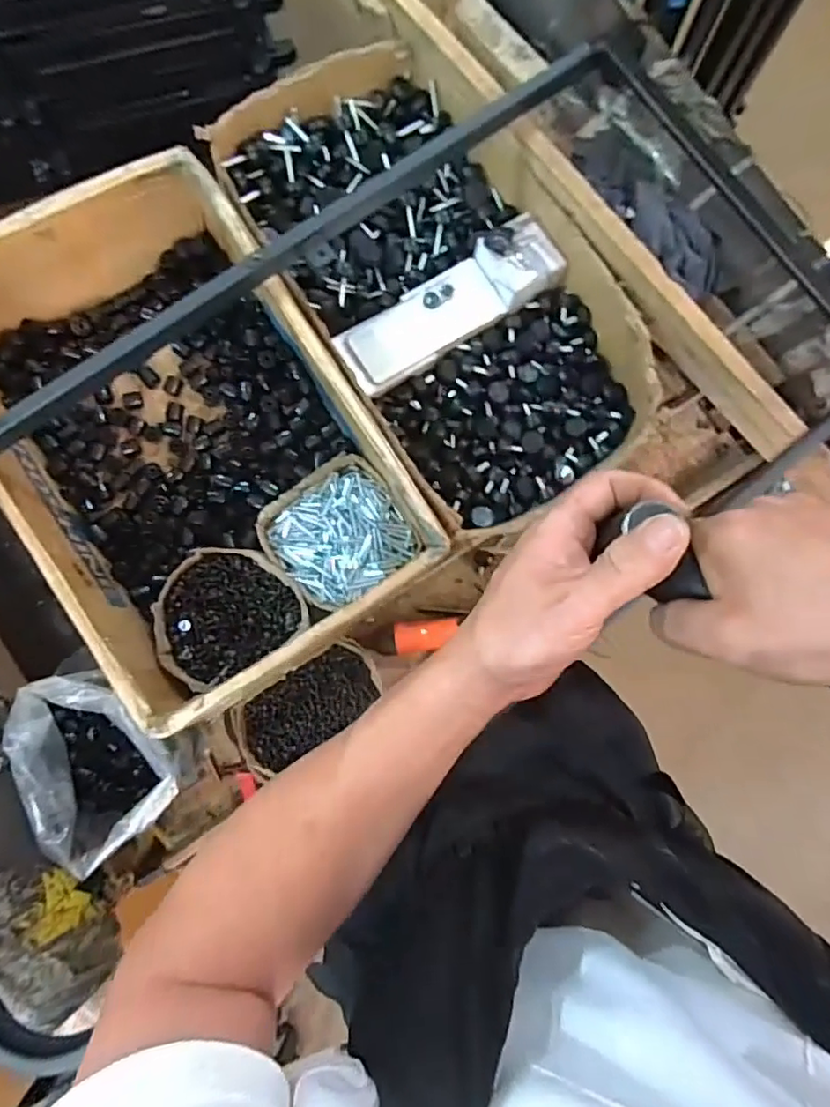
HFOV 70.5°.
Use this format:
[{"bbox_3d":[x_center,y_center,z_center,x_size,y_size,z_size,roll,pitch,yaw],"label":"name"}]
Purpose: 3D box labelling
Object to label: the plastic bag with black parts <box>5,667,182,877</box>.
[{"bbox_3d":[-0.319,0.213,0.616,0.124,0.117,0.183,-16,85,-7],"label":"plastic bag with black parts"}]

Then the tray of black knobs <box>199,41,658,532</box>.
[{"bbox_3d":[0.032,-0.326,0.724,0.326,0.095,0.579,-34,87,-8],"label":"tray of black knobs"}]

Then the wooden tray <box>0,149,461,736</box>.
[{"bbox_3d":[-0.242,-0.125,0.665,0.352,0.171,0.512,-33,87,-8],"label":"wooden tray"}]

